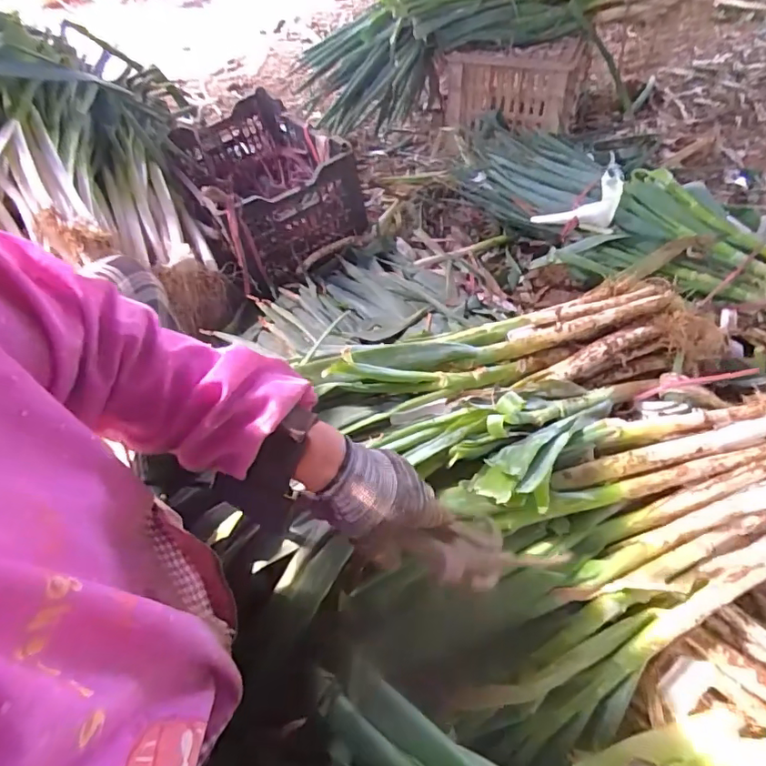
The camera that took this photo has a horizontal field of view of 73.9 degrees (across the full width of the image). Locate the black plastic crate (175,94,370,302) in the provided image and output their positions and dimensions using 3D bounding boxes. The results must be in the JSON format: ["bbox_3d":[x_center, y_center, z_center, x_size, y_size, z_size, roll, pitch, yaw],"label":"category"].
[{"bbox_3d":[-0.308,-0.493,1.247,0.336,0.187,0.511,-31,57,-18],"label":"black plastic crate"}]

